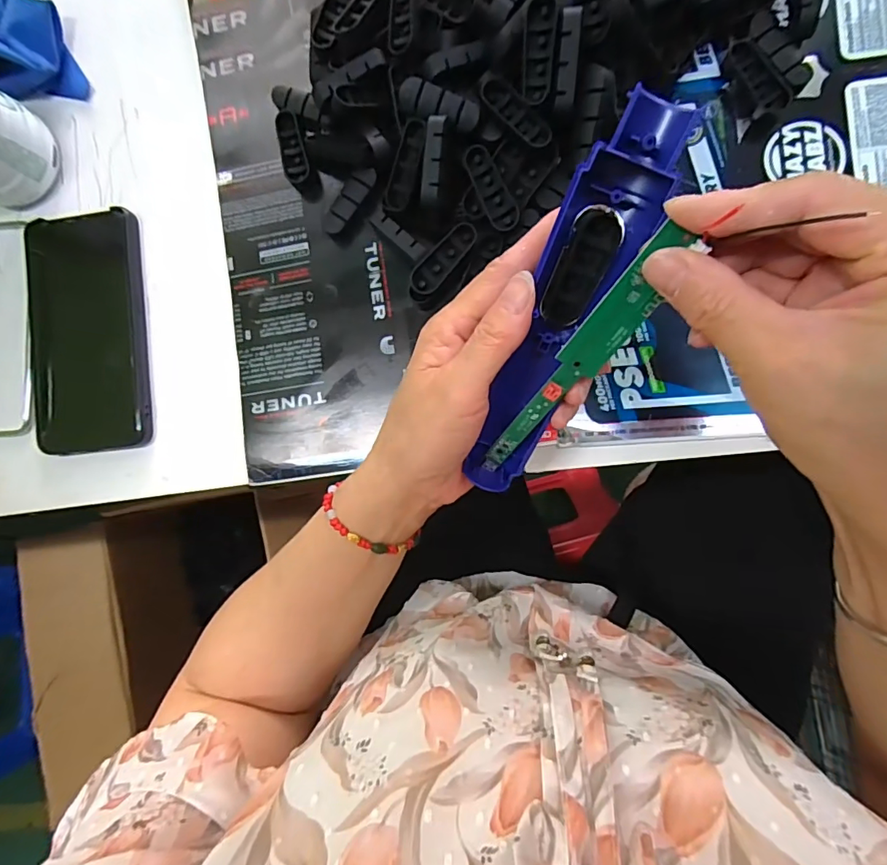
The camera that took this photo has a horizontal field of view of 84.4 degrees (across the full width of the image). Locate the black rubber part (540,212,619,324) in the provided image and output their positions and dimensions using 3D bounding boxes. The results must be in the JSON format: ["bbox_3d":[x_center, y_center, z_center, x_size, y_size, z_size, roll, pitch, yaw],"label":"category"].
[{"bbox_3d":[0.060,-0.071,0.215,0.022,0.006,0.048,6,120,-20],"label":"black rubber part"}]

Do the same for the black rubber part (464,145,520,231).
[{"bbox_3d":[0.028,-0.140,0.282,0.016,0.006,0.048,-30,106,6],"label":"black rubber part"}]

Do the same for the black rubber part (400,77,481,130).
[{"bbox_3d":[-0.002,-0.183,0.273,0.047,0.008,0.015,21,91,6],"label":"black rubber part"}]

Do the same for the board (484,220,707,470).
[{"bbox_3d":[0.056,-0.027,0.216,0.017,0.007,0.136,40,128,7],"label":"board"}]

